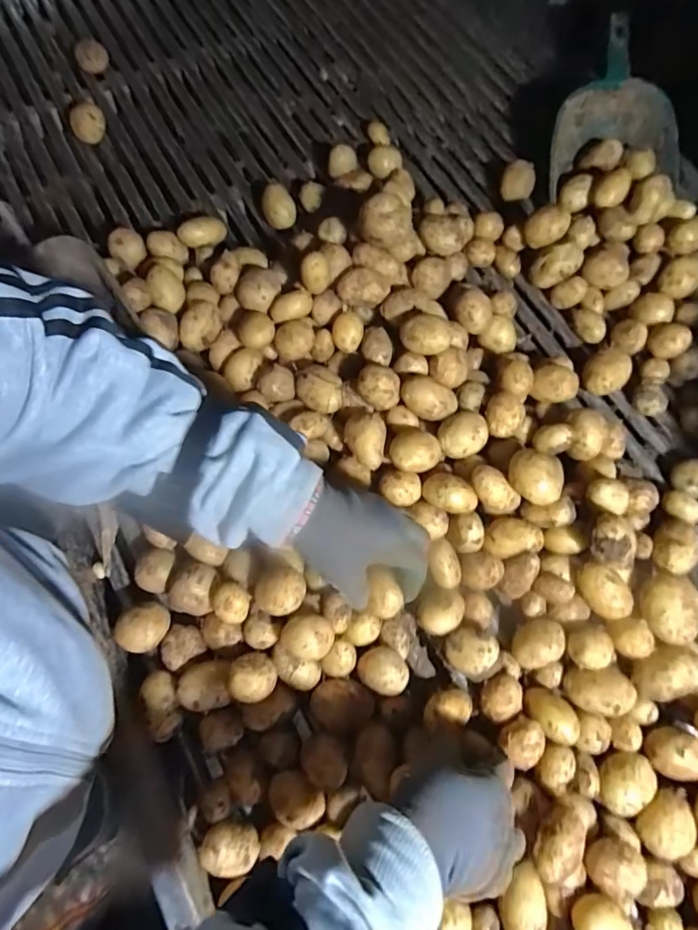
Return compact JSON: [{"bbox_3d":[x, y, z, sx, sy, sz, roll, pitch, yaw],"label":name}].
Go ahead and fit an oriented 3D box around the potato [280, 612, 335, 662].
[{"bbox_3d":[-0.039,0.166,0.477,0.047,0.037,0.040,11,67,4],"label":"potato"}]

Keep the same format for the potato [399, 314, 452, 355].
[{"bbox_3d":[0.086,-0.146,0.570,0.056,0.044,0.034,12,67,5],"label":"potato"}]

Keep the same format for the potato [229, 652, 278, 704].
[{"bbox_3d":[-0.090,0.202,0.470,0.041,0.033,0.042,11,67,4],"label":"potato"}]

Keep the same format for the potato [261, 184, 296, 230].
[{"bbox_3d":[-0.101,-0.369,0.706,0.040,0.038,0.052,-18,68,-8],"label":"potato"}]

